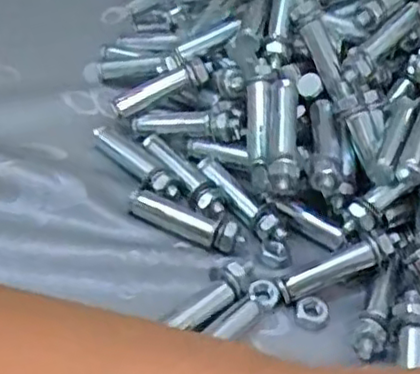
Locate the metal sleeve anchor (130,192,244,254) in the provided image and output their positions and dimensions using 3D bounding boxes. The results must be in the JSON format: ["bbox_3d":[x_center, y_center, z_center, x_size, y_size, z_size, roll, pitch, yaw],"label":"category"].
[{"bbox_3d":[-0.011,0.015,0.296,0.050,0.009,0.011,23,47,12],"label":"metal sleeve anchor"}]

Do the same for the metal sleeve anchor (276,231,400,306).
[{"bbox_3d":[0.054,0.032,0.281,0.055,0.008,0.011,-24,52,-6],"label":"metal sleeve anchor"}]

